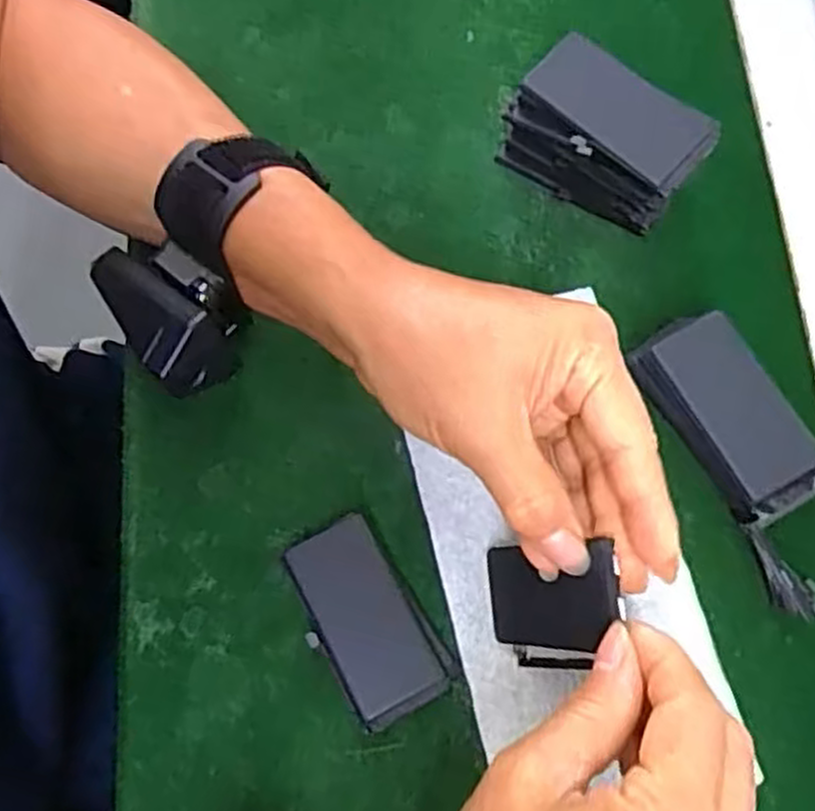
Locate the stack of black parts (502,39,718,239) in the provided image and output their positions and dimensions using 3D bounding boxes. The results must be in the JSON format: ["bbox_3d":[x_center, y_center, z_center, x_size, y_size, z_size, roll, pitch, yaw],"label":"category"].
[{"bbox_3d":[0.084,-0.115,0.340,0.081,0.061,0.039,33,78,10],"label":"stack of black parts"}]

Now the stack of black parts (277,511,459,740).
[{"bbox_3d":[-0.016,0.084,0.312,0.042,0.011,0.077,-33,77,-8],"label":"stack of black parts"}]

